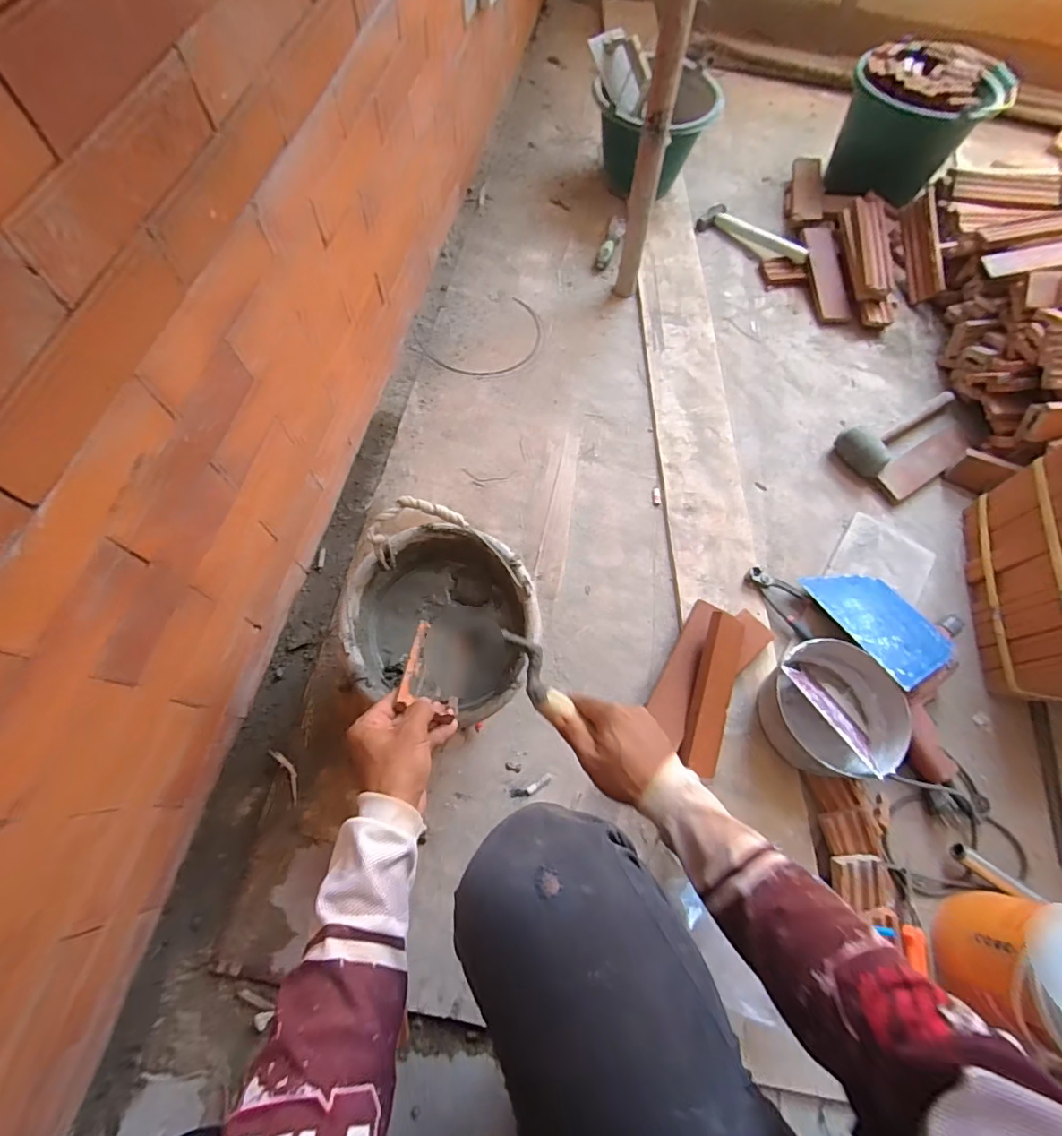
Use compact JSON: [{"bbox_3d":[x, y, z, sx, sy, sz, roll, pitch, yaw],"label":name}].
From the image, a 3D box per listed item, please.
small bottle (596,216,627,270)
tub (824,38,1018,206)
[{"bbox_3d":[0.183,-0.737,1.149,0.041,0.028,0.177,17,69,4],"label":"small bottle"},{"bbox_3d":[0.845,-0.992,1.153,0.276,0.196,0.272,1,68,-3],"label":"tub"}]

